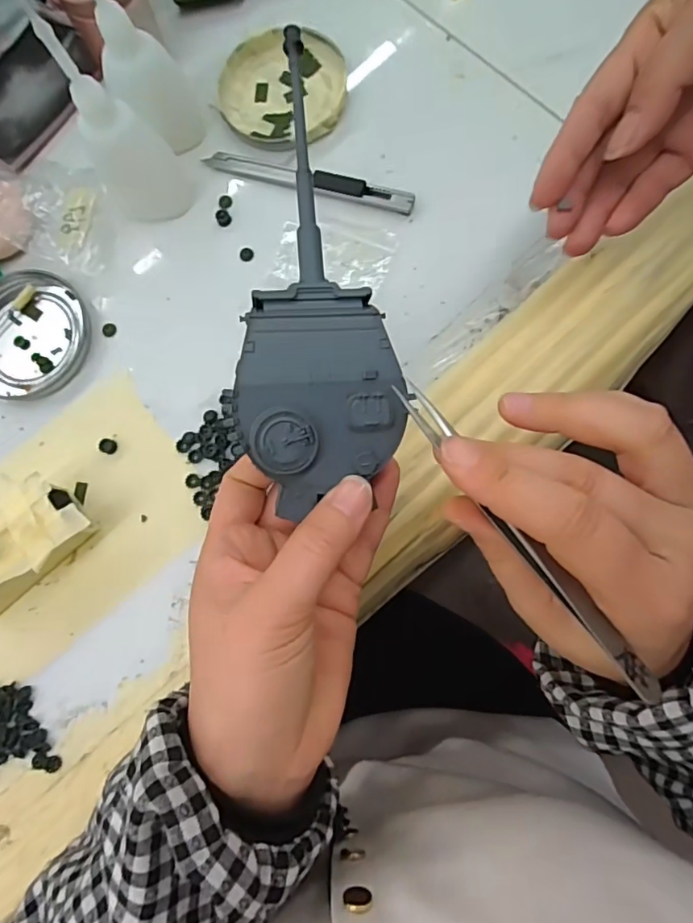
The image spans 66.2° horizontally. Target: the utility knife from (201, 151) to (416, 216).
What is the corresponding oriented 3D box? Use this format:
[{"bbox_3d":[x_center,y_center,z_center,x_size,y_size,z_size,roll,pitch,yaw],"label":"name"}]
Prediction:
[{"bbox_3d":[-0.024,-0.168,0.314,0.130,0.009,0.014,17,82,8],"label":"utility knife"}]

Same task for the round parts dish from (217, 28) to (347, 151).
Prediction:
[{"bbox_3d":[-0.039,-0.231,0.329,0.077,0.010,0.080,-1,80,5],"label":"round parts dish"}]

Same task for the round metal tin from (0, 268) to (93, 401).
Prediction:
[{"bbox_3d":[-0.193,-0.076,0.319,0.077,0.009,0.075,-1,80,5],"label":"round metal tin"}]

